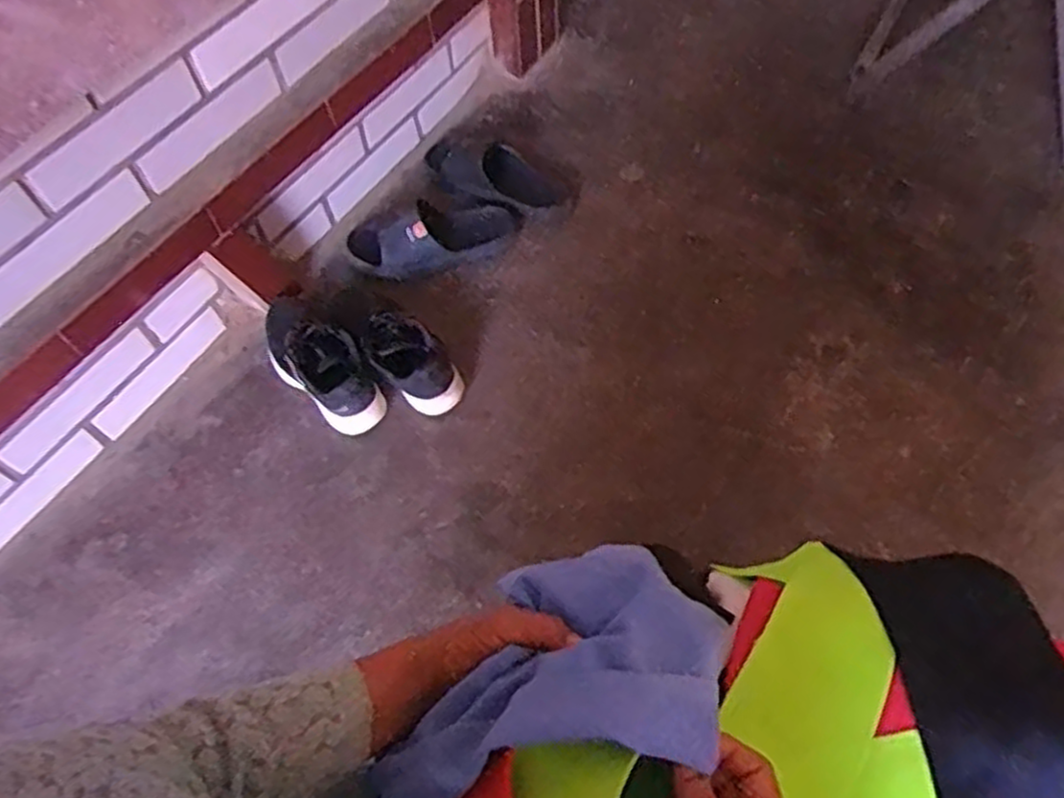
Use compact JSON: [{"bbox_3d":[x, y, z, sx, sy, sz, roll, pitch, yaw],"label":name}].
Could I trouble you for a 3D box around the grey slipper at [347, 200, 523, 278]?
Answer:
[{"bbox_3d":[-0.158,-0.260,1.233,0.282,0.091,0.110,-6,61,0],"label":"grey slipper"}]

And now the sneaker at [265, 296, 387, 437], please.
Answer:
[{"bbox_3d":[-0.313,-0.060,1.105,0.254,0.113,0.099,40,70,22],"label":"sneaker"}]

